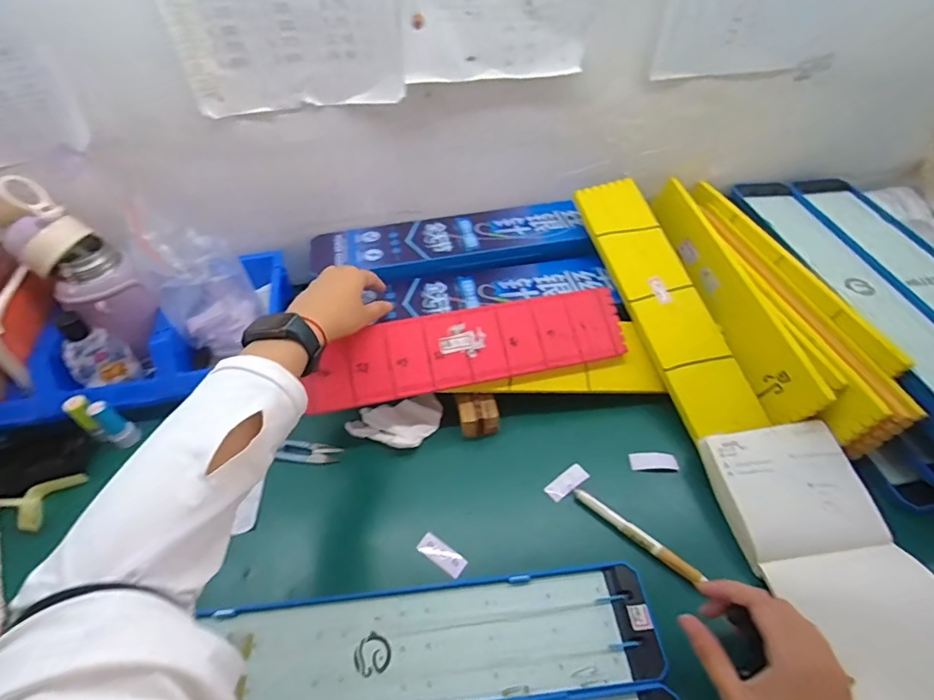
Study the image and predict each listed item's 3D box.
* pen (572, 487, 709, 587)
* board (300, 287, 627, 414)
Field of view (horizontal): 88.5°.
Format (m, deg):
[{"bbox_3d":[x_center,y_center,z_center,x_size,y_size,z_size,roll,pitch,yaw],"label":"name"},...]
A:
[{"bbox_3d":[0.154,0.168,0.442,0.126,0.010,0.010,33,57,28],"label":"pen"},{"bbox_3d":[0.006,-0.007,0.512,0.334,0.011,0.083,-10,75,-10],"label":"board"}]

